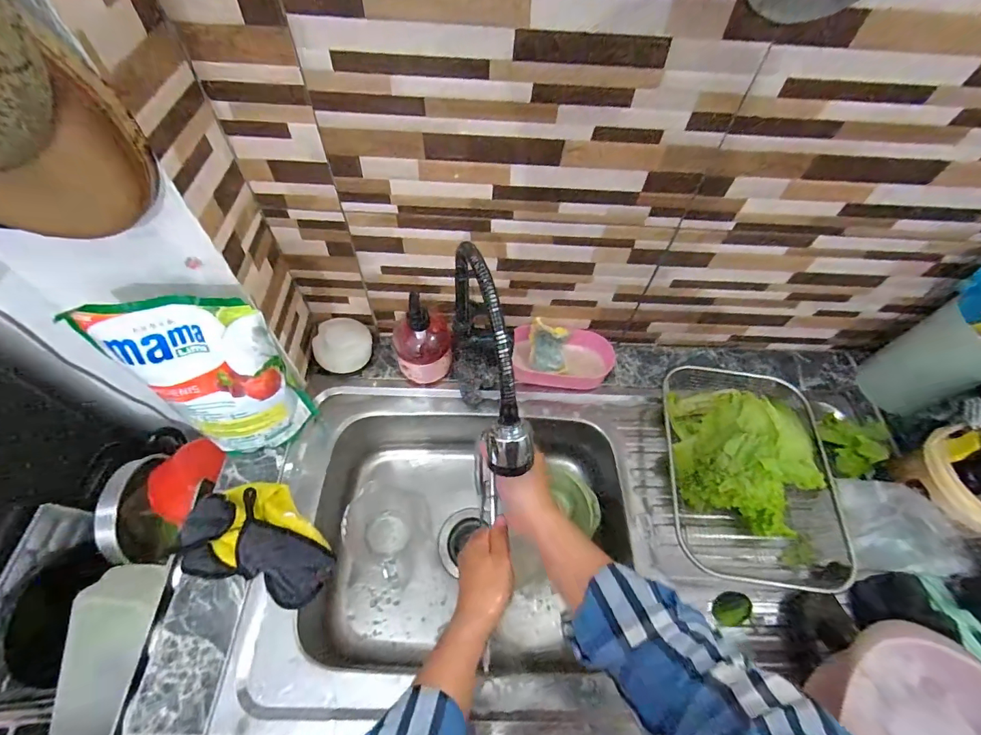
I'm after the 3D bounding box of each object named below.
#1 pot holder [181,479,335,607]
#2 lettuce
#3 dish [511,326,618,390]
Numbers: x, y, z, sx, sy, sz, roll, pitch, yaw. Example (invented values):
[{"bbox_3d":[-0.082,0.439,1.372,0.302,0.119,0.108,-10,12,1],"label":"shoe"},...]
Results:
[{"bbox_3d":[-0.291,0.211,0.537,0.184,0.058,0.123,14,58,6],"label":"pot holder"},{"bbox_3d":[0.334,0.121,0.568,0.164,0.107,0.172,1,58,-2],"label":"lettuce"},{"bbox_3d":[0.115,-0.016,0.678,0.159,0.053,0.077,5,58,0],"label":"dish"}]

